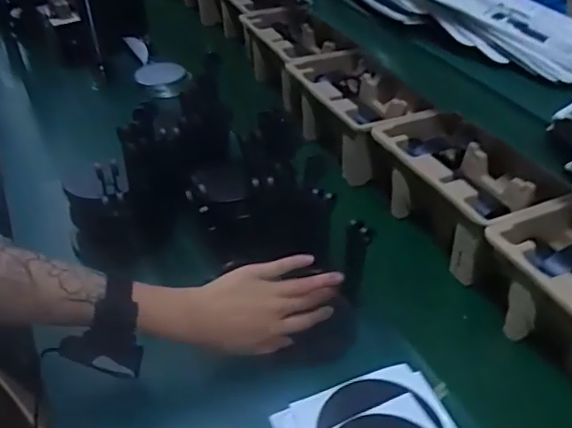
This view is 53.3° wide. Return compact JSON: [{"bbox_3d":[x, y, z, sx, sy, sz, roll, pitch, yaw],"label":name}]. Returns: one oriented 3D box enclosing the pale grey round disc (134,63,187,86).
[{"bbox_3d":[-0.228,-0.252,1.025,0.089,0.012,0.066,3,49,5],"label":"pale grey round disc"}]

